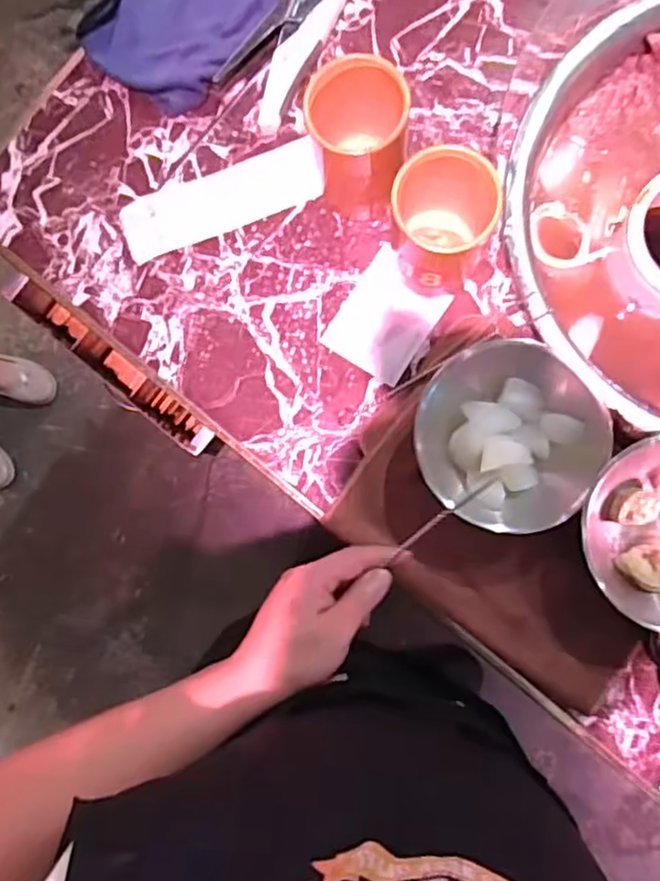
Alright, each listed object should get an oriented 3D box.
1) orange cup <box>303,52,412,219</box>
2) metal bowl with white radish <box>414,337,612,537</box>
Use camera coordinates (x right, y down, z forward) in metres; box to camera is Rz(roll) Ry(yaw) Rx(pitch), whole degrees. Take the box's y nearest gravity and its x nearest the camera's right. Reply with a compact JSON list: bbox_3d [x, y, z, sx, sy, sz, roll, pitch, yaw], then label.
[{"bbox_3d":[0.024,-0.241,0.565,0.075,0.122,0.081,2,85,5],"label":"orange cup"},{"bbox_3d":[0.149,-0.010,0.563,0.147,0.055,0.159,0,84,5],"label":"metal bowl with white radish"}]

